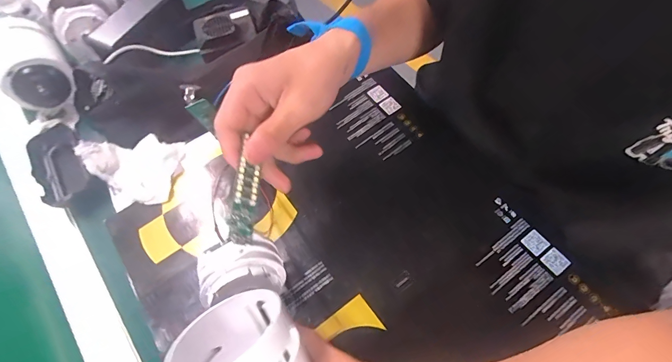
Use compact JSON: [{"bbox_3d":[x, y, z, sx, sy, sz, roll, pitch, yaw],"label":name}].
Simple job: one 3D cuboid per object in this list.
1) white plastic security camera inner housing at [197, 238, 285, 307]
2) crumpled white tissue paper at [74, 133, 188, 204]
[{"bbox_3d":[-0.080,0.079,0.307,0.067,0.068,0.047,-17,62,-5],"label":"white plastic security camera inner housing"},{"bbox_3d":[-0.224,-0.023,0.386,0.100,0.037,0.074,13,64,10],"label":"crumpled white tissue paper"}]

